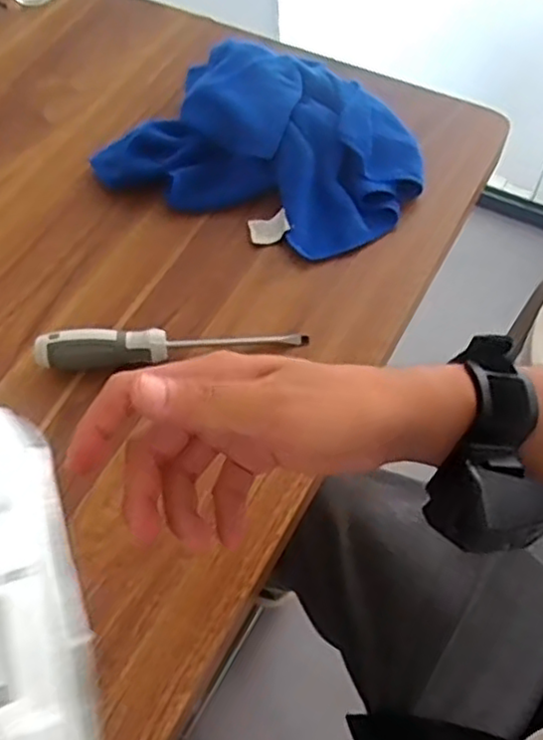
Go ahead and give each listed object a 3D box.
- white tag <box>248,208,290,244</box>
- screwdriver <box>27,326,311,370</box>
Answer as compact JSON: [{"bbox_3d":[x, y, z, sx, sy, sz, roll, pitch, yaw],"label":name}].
[{"bbox_3d":[-0.002,-0.112,0.544,0.029,0.009,0.028,-11,60,-4],"label":"white tag"},{"bbox_3d":[-0.069,-0.019,0.481,0.183,0.026,0.023,-6,60,-2],"label":"screwdriver"}]

